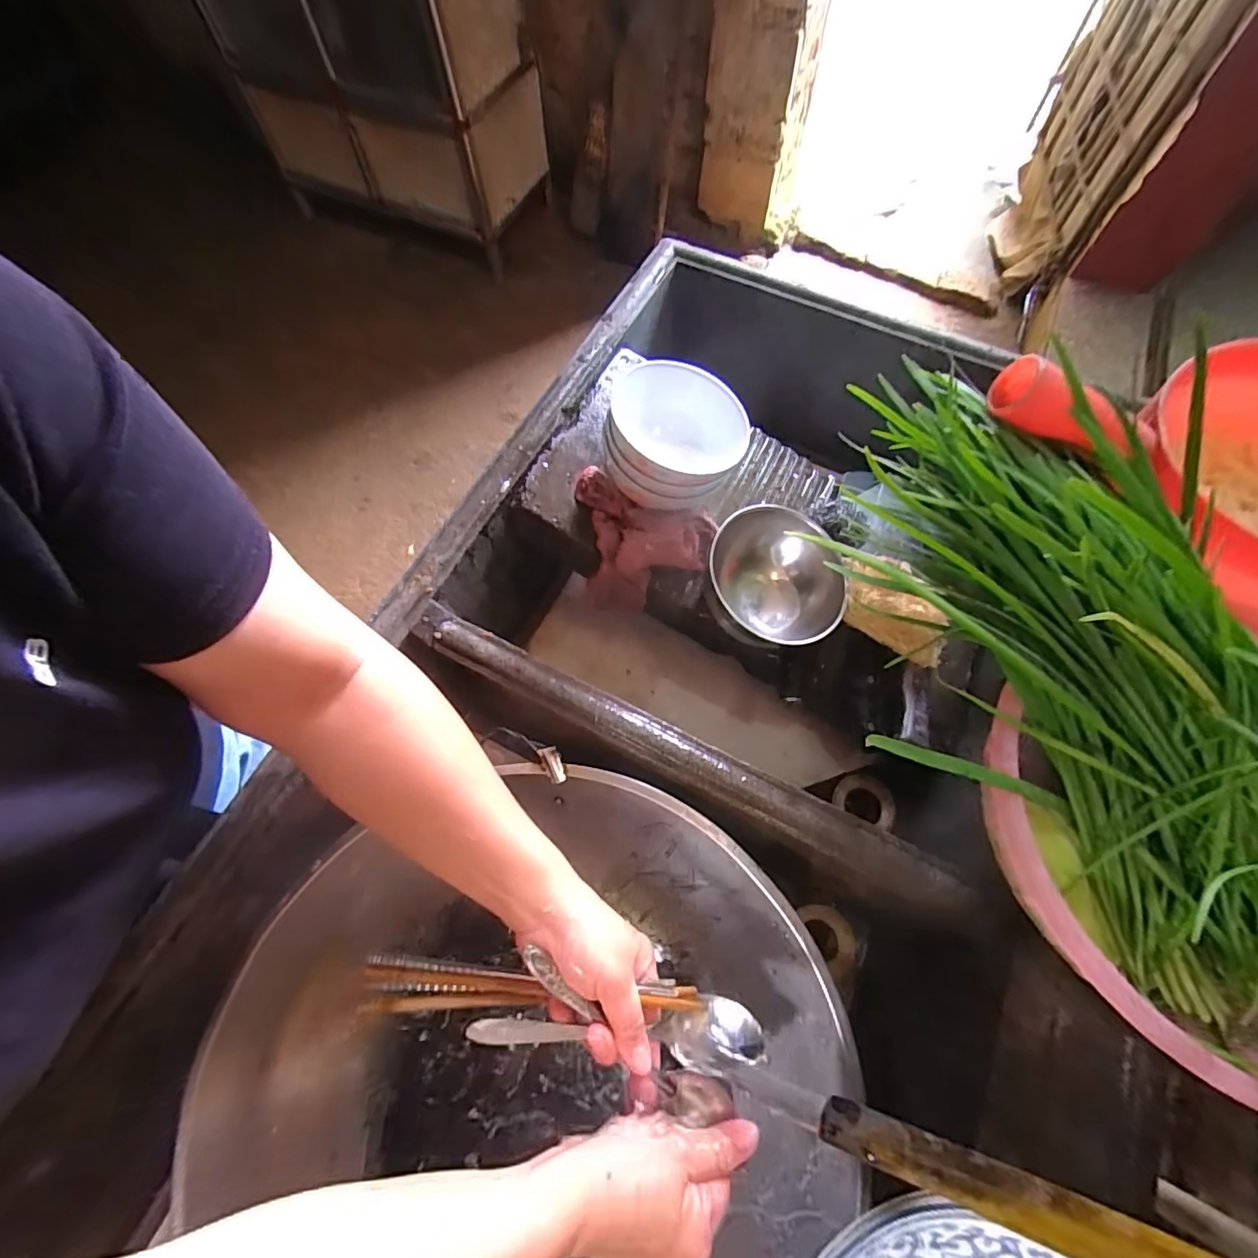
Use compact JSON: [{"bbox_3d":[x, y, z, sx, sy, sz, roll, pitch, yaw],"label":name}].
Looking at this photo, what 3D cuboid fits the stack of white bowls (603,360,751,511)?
[{"bbox_3d":[0.039,-0.152,0.444,0.106,0.068,0.104,10,66,6],"label":"stack of white bowls"}]

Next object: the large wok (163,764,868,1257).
[{"bbox_3d":[-0.046,0.316,0.366,0.379,0.105,0.396,-1,66,1],"label":"large wok"}]

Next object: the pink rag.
[{"bbox_3d":[0.003,-0.069,0.480,0.119,0.078,0.084,21,68,11],"label":"pink rag"}]

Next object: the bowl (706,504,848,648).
[{"bbox_3d":[0.116,-0.035,0.448,0.108,0.058,0.114,-27,68,-10],"label":"bowl"}]

